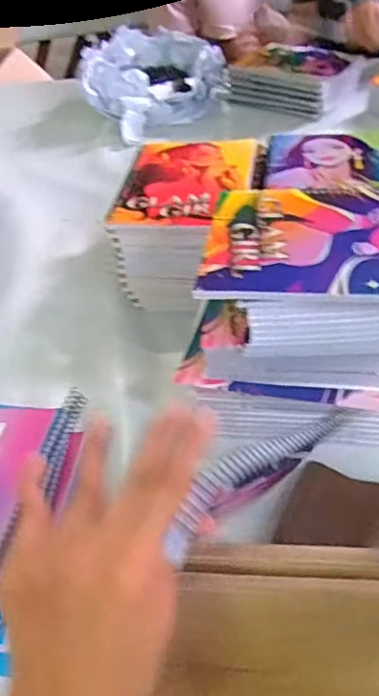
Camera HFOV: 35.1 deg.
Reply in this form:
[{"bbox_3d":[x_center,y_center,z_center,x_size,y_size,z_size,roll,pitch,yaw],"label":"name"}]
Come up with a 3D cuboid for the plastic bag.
[{"bbox_3d":[-0.067,-0.509,1.134,0.268,0.103,0.309,-13,41,-7],"label":"plastic bag"}]

